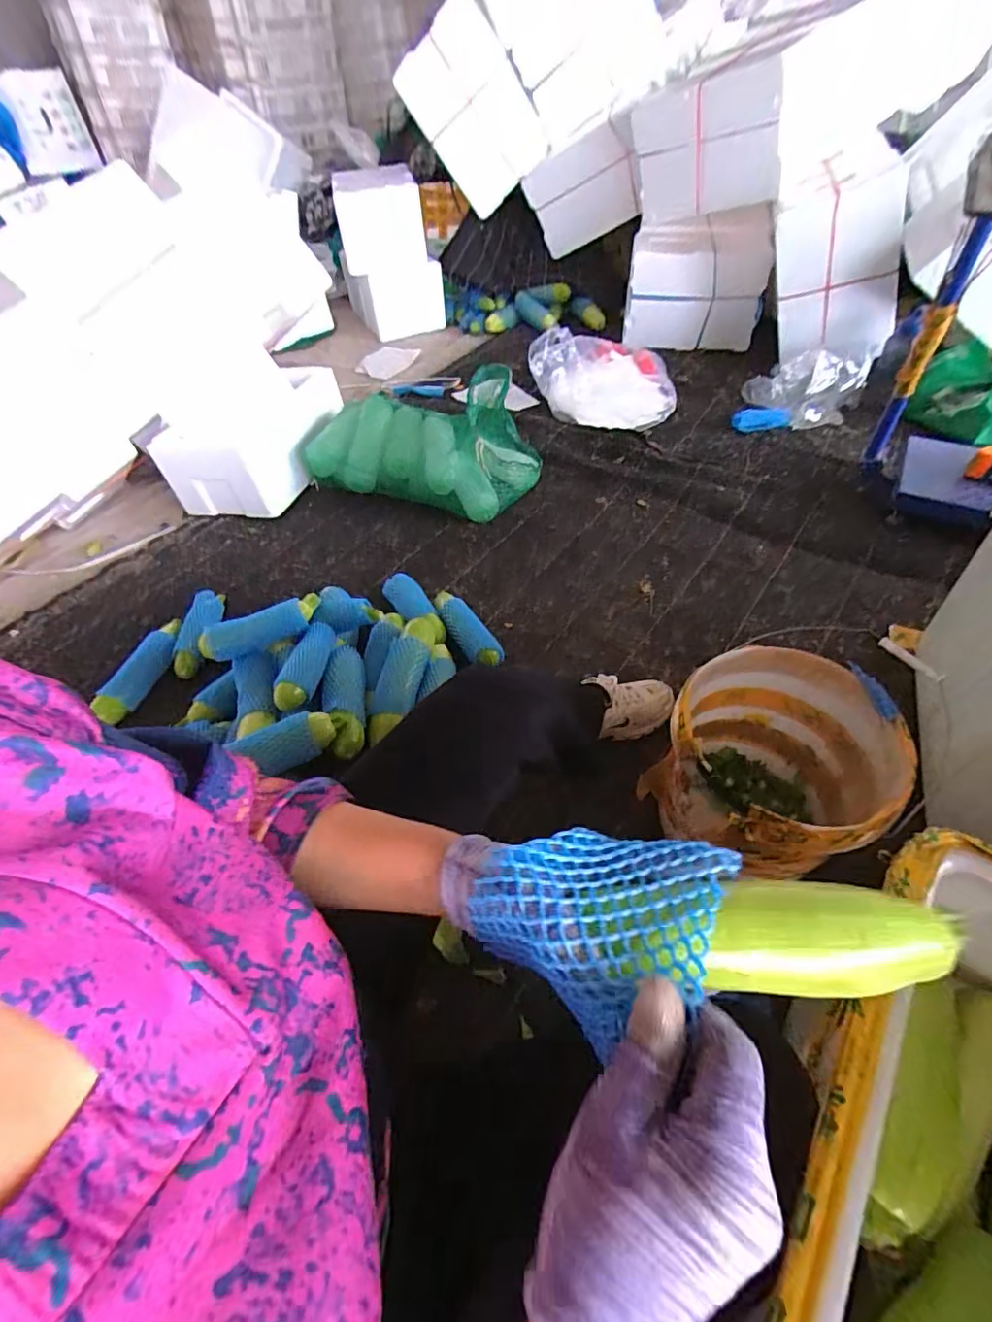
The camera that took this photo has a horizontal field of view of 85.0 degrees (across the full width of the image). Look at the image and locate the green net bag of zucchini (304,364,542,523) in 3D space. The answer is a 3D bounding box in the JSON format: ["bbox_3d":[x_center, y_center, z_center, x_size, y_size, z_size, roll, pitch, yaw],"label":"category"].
[{"bbox_3d":[-0.178,-0.538,1.339,0.545,0.208,0.234,9,51,12],"label":"green net bag of zucchini"}]

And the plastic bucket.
[{"bbox_3d":[0.354,0.155,0.723,0.253,0.242,0.252,-2,49,3],"label":"plastic bucket"}]

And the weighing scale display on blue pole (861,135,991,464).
[{"bbox_3d":[0.838,-0.633,1.036,0.118,0.532,0.119,27,57,25],"label":"weighing scale display on blue pole"}]

